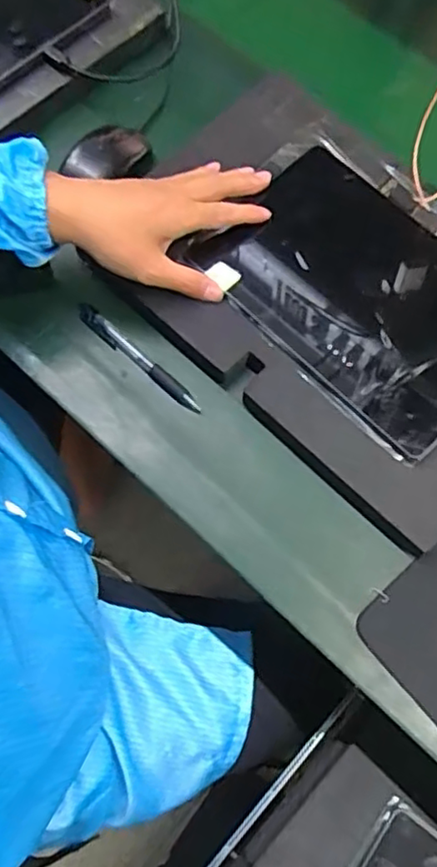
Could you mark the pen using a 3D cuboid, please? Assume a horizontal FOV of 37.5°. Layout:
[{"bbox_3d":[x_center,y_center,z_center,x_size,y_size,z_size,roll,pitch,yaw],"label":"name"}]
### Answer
[{"bbox_3d":[-0.067,-0.062,0.536,0.134,0.011,0.015,41,74,13],"label":"pen"}]

